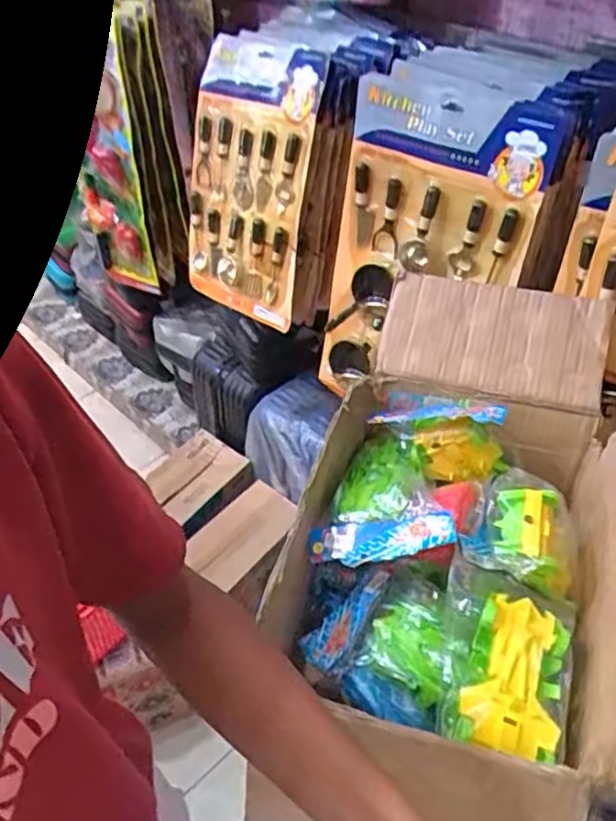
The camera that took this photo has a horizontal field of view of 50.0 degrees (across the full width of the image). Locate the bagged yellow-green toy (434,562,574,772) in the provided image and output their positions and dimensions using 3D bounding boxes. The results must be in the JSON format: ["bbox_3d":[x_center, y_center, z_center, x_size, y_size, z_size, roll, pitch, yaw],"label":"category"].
[{"bbox_3d":[0.195,0.241,0.641,0.125,0.053,0.167,9,44,9],"label":"bagged yellow-green toy"}]

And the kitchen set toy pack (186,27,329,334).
[{"bbox_3d":[-0.103,-0.374,1.104,0.277,0.424,0.040,29,30,36],"label":"kitchen set toy pack"}]

